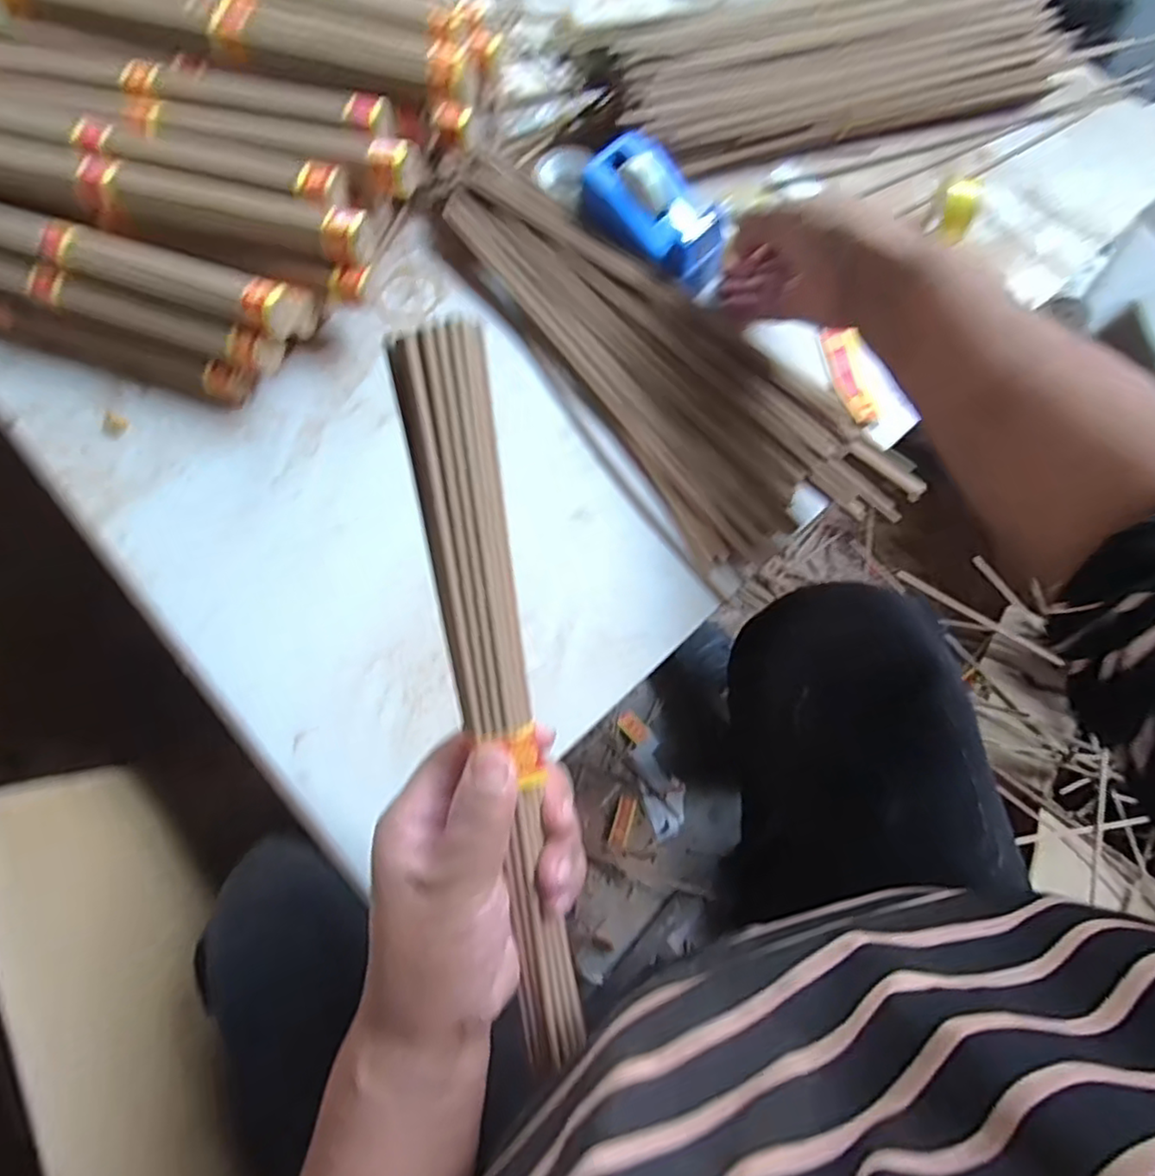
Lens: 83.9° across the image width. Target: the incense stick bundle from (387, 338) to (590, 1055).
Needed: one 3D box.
[{"bbox_3d":[-0.026,0.053,0.233,0.027,0.011,0.277,-9,103,-3],"label":"incense stick bundle"}]

